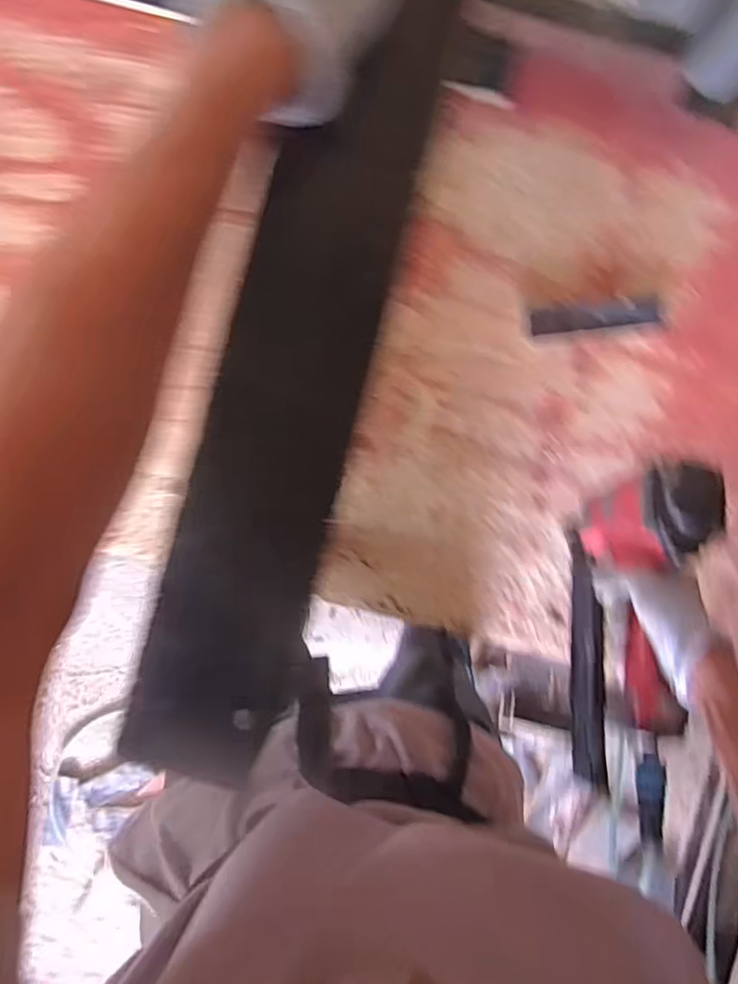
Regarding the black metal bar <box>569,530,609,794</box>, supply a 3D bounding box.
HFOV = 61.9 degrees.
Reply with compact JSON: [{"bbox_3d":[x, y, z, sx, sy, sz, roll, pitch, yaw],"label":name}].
[{"bbox_3d":[0.249,0.188,0.702,0.021,0.067,0.276,0,82,-2],"label":"black metal bar"}]

